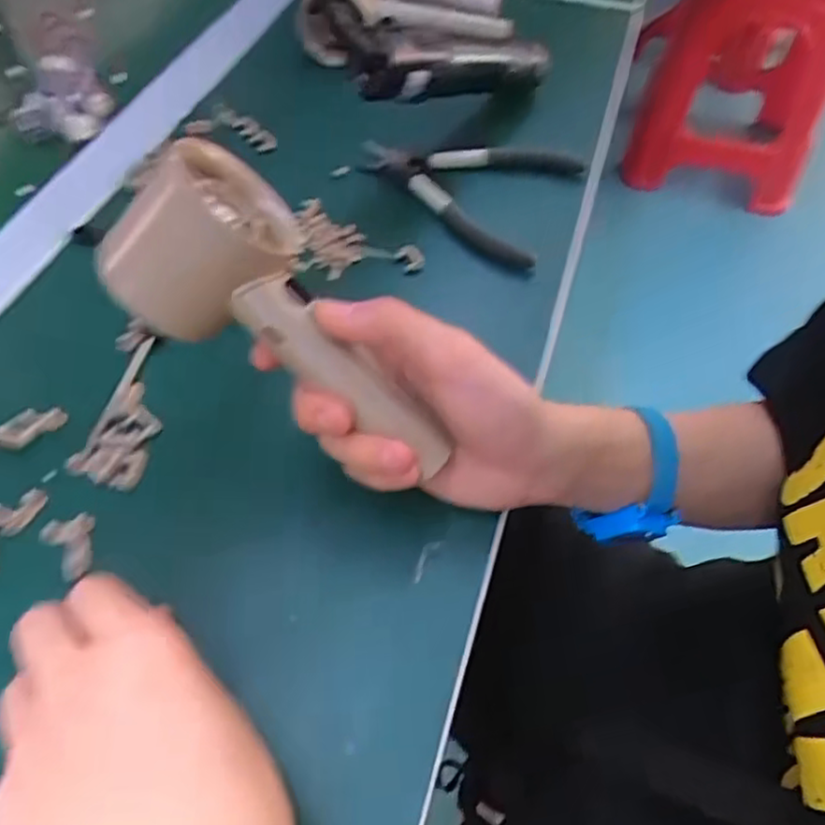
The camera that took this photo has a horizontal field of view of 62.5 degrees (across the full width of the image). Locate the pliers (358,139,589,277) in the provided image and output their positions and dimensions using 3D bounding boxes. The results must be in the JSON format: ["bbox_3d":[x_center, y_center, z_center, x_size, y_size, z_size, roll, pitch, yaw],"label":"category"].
[{"bbox_3d":[0.034,-0.161,0.472,0.141,0.026,0.108,23,56,14],"label":"pliers"}]

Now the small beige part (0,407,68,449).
[{"bbox_3d":[-0.196,0.011,0.330,0.052,0.010,0.013,-32,61,-23],"label":"small beige part"}]

